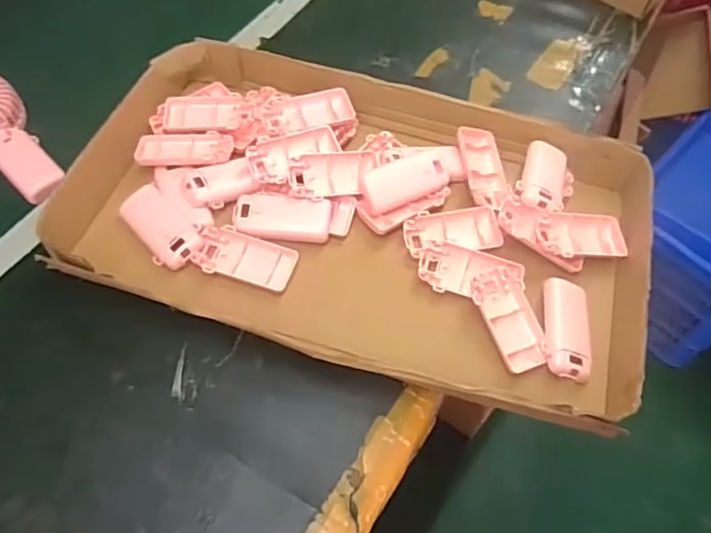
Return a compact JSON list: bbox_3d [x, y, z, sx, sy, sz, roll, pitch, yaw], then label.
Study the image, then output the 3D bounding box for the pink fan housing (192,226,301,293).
[{"bbox_3d":[-0.102,-0.008,0.555,0.089,0.011,0.052,15,59,5],"label":"pink fan housing"}]

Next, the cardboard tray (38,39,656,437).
[{"bbox_3d":[0.012,-0.059,0.574,0.534,0.048,0.331,17,59,7],"label":"cardboard tray"}]

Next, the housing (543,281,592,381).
[{"bbox_3d":[0.188,0.057,0.529,0.041,0.021,0.095,8,58,2],"label":"housing"}]

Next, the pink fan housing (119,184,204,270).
[{"bbox_3d":[-0.184,-0.037,0.564,0.047,0.017,0.095,-38,68,-23],"label":"pink fan housing"}]

